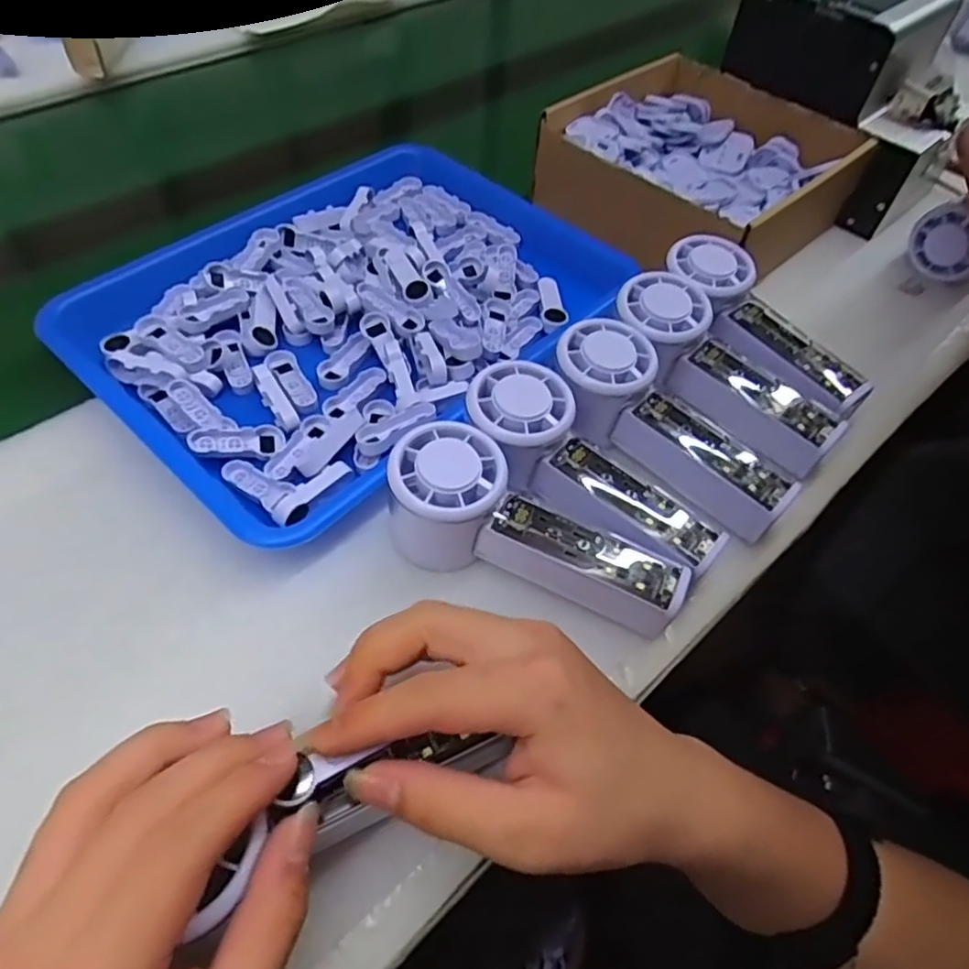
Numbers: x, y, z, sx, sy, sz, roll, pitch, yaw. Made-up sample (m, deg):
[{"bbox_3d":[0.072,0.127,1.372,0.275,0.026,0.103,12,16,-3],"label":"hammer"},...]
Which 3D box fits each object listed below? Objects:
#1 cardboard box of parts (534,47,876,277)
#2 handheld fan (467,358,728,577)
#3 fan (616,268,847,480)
[{"bbox_3d":[0.175,-0.259,0.543,0.191,0.072,0.199,-37,64,-26],"label":"cardboard box of parts"},{"bbox_3d":[0.052,-0.003,0.344,0.054,0.045,0.151,-36,64,-26],"label":"handheld fan"},{"bbox_3d":[0.142,-0.068,0.401,0.058,0.047,0.155,-36,77,-25],"label":"fan"}]

